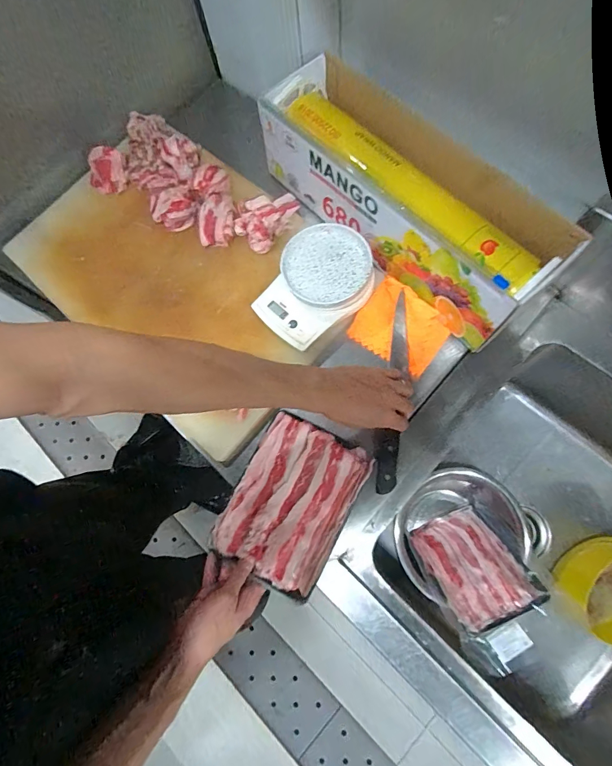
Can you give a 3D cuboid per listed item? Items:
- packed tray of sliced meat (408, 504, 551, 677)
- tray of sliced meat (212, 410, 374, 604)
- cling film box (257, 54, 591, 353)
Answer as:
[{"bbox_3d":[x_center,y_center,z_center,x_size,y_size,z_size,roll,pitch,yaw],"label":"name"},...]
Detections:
[{"bbox_3d":[0.322,0.358,0.709,0.171,0.024,0.274,-20,31,-2],"label":"packed tray of sliced meat"},{"bbox_3d":[-0.020,0.164,0.531,0.155,0.027,0.211,25,73,11],"label":"tray of sliced meat"},{"bbox_3d":[0.147,-0.289,0.596,0.177,0.137,0.496,-40,74,-5],"label":"cling film box"}]

